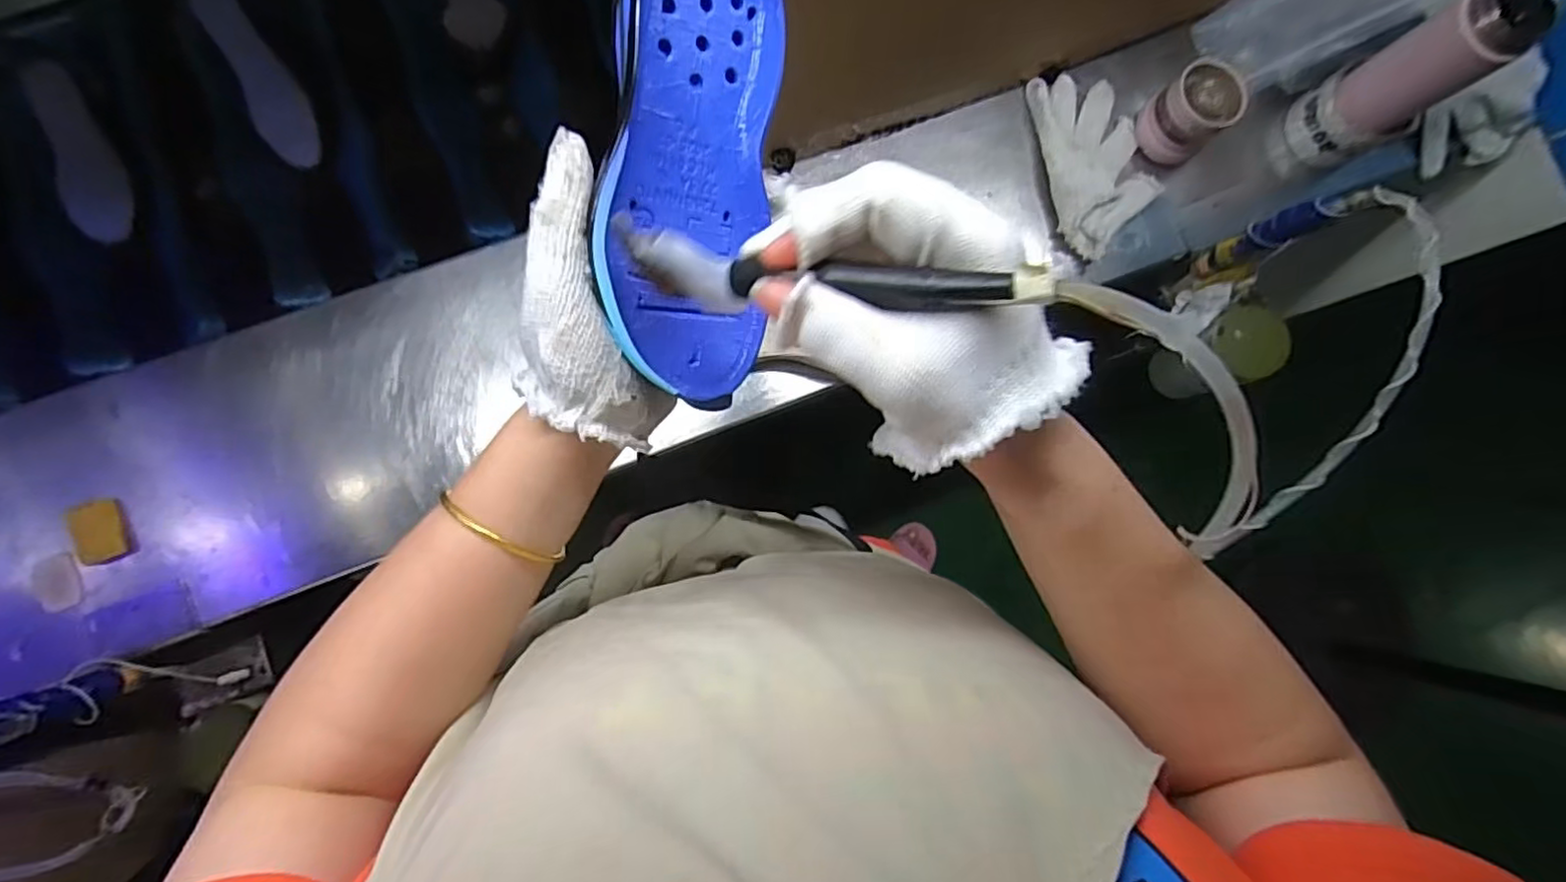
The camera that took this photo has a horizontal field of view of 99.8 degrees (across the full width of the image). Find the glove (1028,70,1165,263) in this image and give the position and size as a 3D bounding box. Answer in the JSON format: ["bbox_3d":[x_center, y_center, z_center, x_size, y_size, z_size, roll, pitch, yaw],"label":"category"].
[{"bbox_3d":[0.304,-0.272,0.643,0.101,0.024,0.180,-12,84,-5],"label":"glove"}]

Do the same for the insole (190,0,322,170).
[{"bbox_3d":[-0.502,-0.350,0.633,0.048,0.013,0.171,-26,106,-6],"label":"insole"}]

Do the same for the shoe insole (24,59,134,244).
[{"bbox_3d":[-0.672,-0.276,0.631,0.051,0.007,0.172,-19,95,-19],"label":"shoe insole"}]

